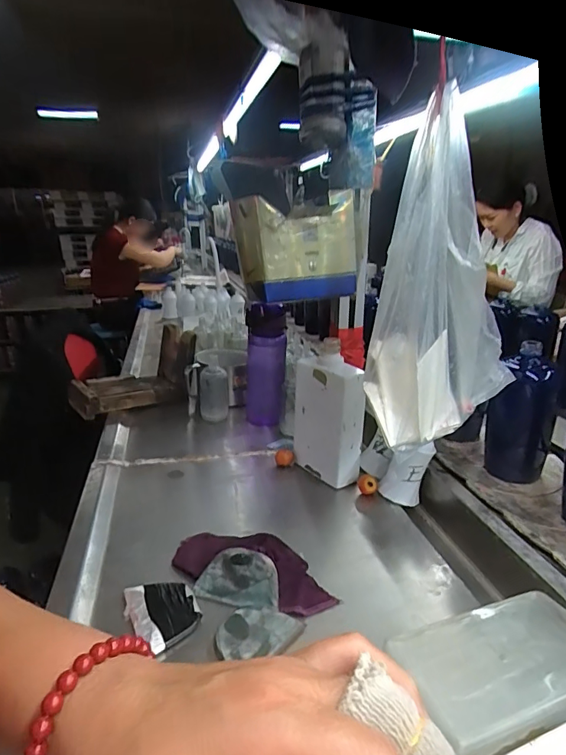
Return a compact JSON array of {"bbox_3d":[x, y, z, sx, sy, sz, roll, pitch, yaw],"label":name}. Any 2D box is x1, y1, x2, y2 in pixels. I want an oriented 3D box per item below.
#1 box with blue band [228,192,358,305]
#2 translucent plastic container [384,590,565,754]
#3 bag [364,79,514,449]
[{"bbox_3d":[0.019,-0.176,0.630,0.156,0.124,0.087,-8,21,-19],"label":"box with blue band"},{"bbox_3d":[0.178,0.226,0.356,0.169,0.036,0.095,-8,21,-19],"label":"translucent plastic container"},{"bbox_3d":[0.166,-0.091,0.477,0.164,0.306,0.079,-17,25,-38],"label":"bag"}]

